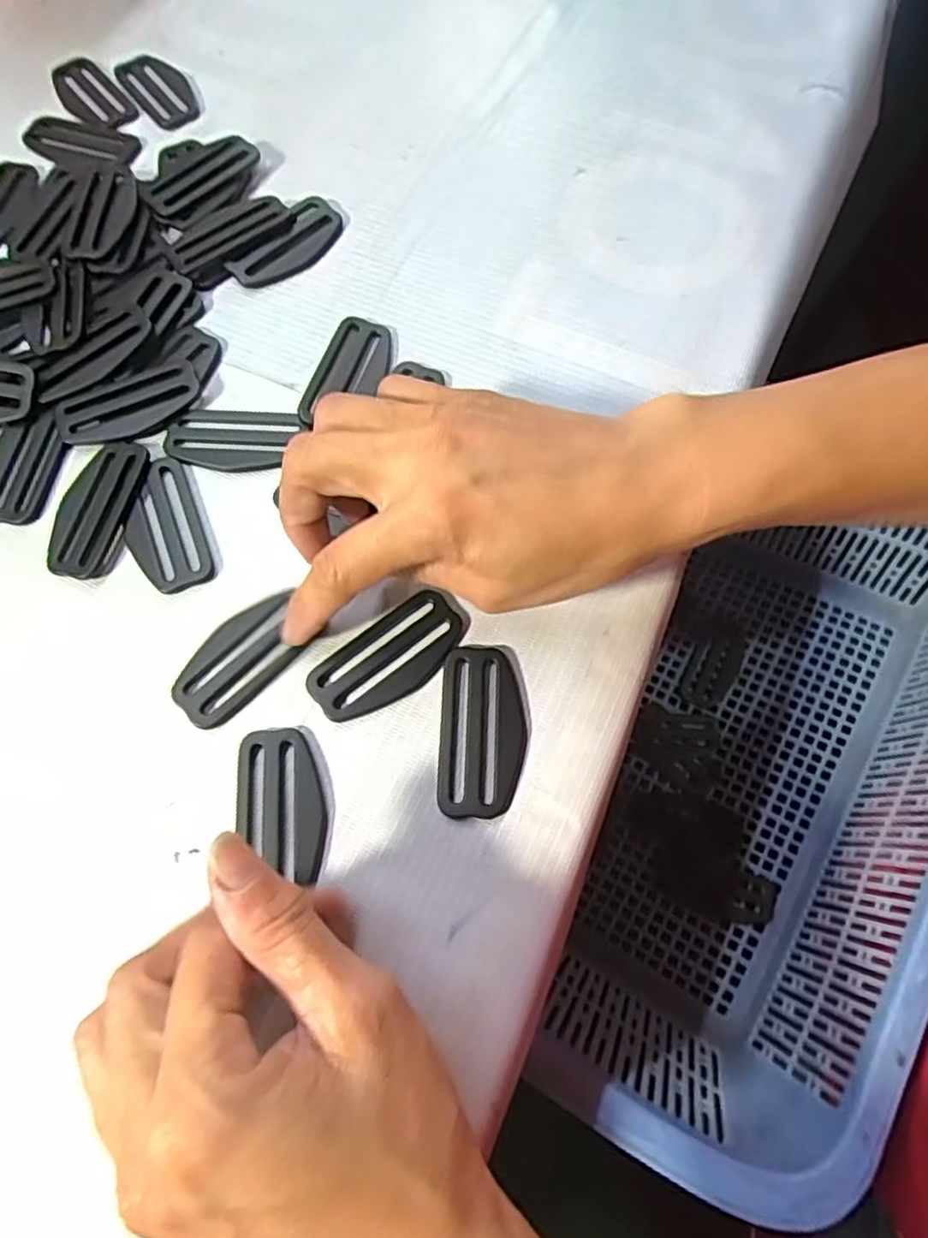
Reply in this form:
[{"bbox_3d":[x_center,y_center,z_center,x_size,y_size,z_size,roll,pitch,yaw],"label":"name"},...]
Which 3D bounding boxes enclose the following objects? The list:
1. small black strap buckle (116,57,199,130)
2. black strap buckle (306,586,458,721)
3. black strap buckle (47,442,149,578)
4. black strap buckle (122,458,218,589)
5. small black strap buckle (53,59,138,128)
[{"bbox_3d":[-0.158,-0.276,0.352,0.029,0.004,0.059,-36,73,-12],"label":"small black strap buckle"},{"bbox_3d":[-0.027,0.014,0.247,0.059,0.004,0.028,-36,73,-12],"label":"black strap buckle"},{"bbox_3d":[-0.147,-0.045,0.269,0.027,0.004,0.058,13,70,5],"label":"black strap buckle"},{"bbox_3d":[-0.119,-0.037,0.268,0.028,0.004,0.059,-24,71,-8],"label":"black strap buckle"},{"bbox_3d":[-0.193,-0.272,0.352,0.030,0.004,0.057,-33,73,-11],"label":"small black strap buckle"}]

